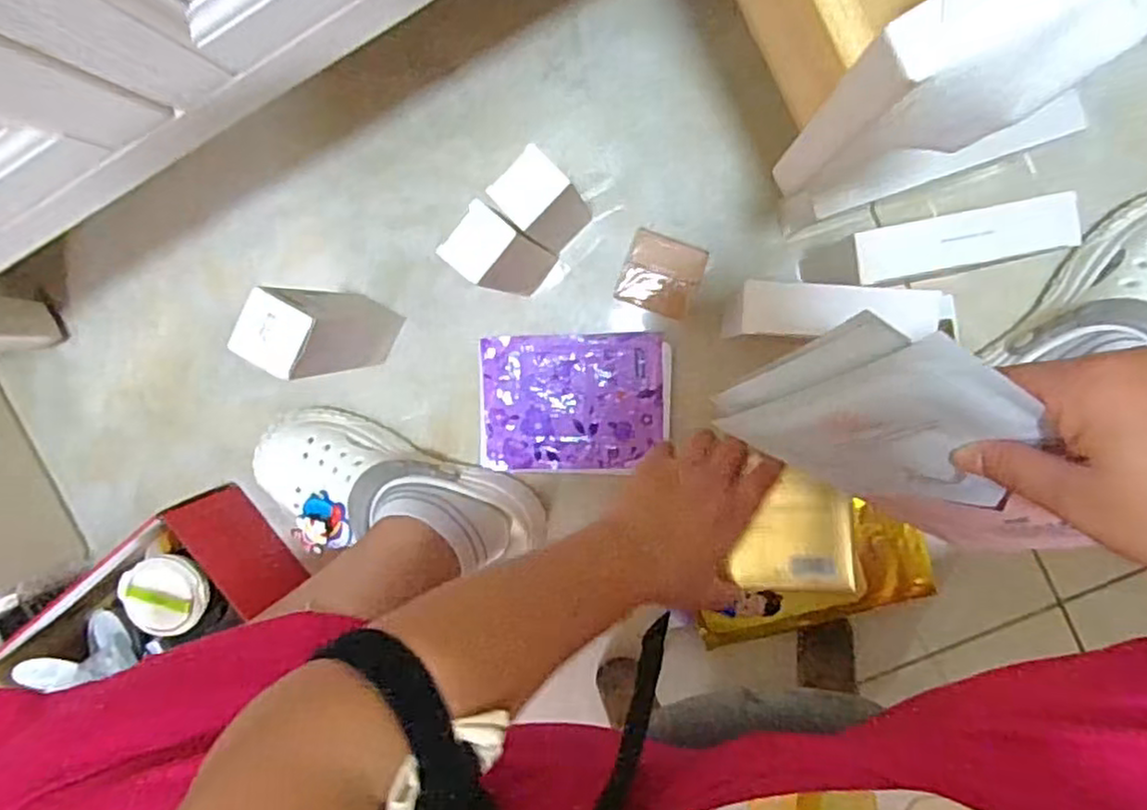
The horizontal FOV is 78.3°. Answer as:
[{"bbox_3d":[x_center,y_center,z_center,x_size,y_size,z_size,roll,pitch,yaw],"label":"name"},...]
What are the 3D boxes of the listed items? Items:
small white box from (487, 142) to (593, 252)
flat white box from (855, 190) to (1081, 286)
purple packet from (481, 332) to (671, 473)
[{"bbox_3d":[-0.017,-0.149,0.536,0.044,0.159,0.050,45,102,0],"label":"small white box"},{"bbox_3d":[0.233,-0.099,0.420,0.121,0.017,0.033,-10,97,10],"label":"flat white box"},{"bbox_3d":[0.001,-0.001,0.624,0.165,0.010,0.120,0,98,9],"label":"purple packet"}]

